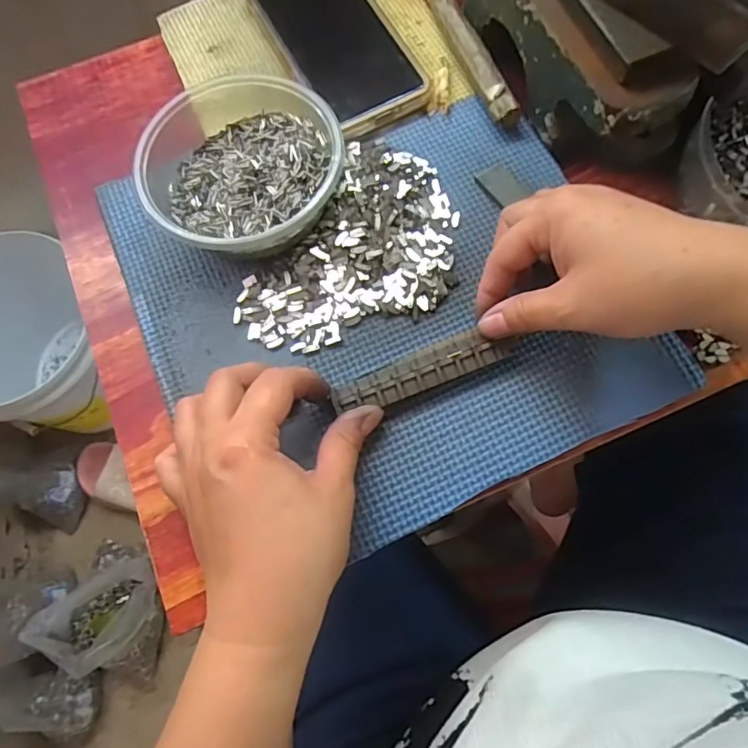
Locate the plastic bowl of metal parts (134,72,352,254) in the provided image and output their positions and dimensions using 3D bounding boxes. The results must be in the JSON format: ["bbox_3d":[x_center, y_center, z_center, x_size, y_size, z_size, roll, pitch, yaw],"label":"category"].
[{"bbox_3d":[-0.080,-0.119,0.327,0.112,0.054,0.108,-1,71,2],"label":"plastic bowl of metal parts"}]

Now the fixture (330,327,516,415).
[{"bbox_3d":[0.027,-0.002,0.300,0.101,0.009,0.022,-19,72,-4],"label":"fixture"}]

